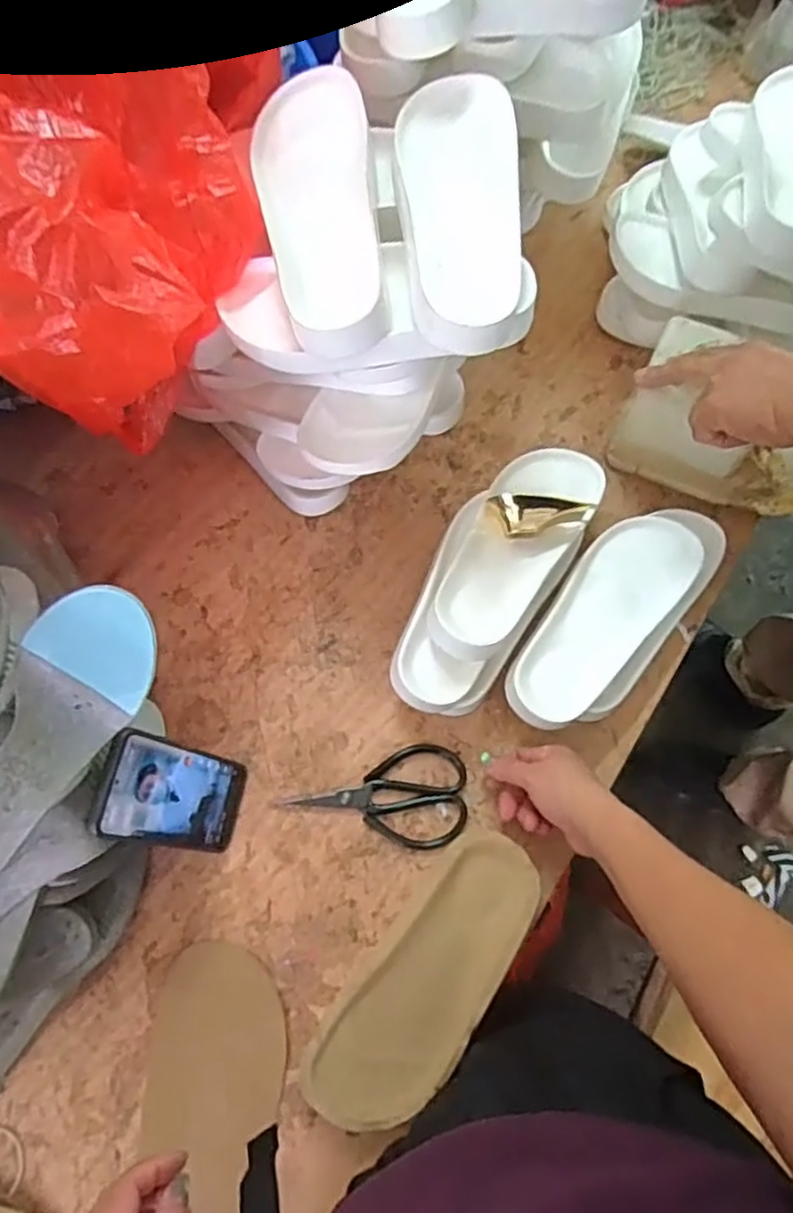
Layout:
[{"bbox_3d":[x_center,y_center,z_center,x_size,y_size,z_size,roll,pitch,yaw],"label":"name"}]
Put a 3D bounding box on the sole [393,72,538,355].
[{"bbox_3d":[0.051,-0.302,0.535,0.095,0.034,0.244,-4,72,-3],"label":"sole"}]

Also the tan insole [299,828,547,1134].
[{"bbox_3d":[0.030,0.306,0.580,0.095,0.030,0.242,39,75,11],"label":"tan insole"}]

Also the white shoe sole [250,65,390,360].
[{"bbox_3d":[-0.056,-0.306,0.542,0.099,0.042,0.235,-6,72,-3],"label":"white shoe sole"}]

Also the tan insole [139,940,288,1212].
[{"bbox_3d":[-0.145,0.402,0.558,0.106,0.007,0.241,0,72,-1],"label":"tan insole"}]

